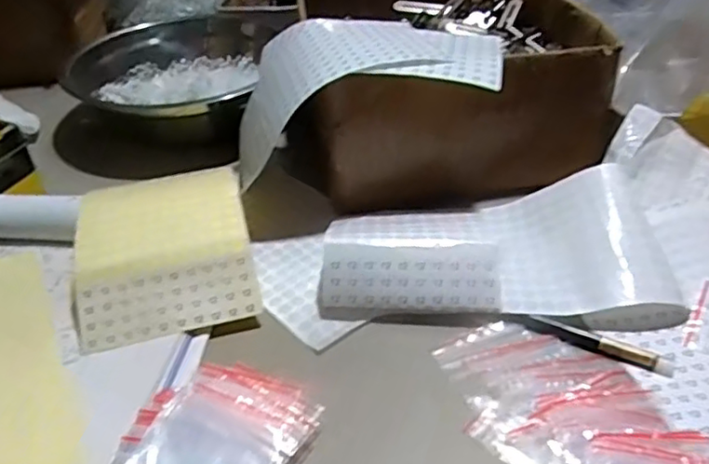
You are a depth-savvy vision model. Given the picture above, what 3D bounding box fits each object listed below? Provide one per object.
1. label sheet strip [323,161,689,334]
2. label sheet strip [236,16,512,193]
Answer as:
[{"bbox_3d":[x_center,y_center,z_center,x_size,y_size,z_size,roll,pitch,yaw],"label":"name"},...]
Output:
[{"bbox_3d":[0.101,0.012,0.480,0.254,0.050,0.128,-3,37,1],"label":"label sheet strip"},{"bbox_3d":[0.004,-0.127,0.560,0.234,0.088,0.156,-3,37,1],"label":"label sheet strip"}]

